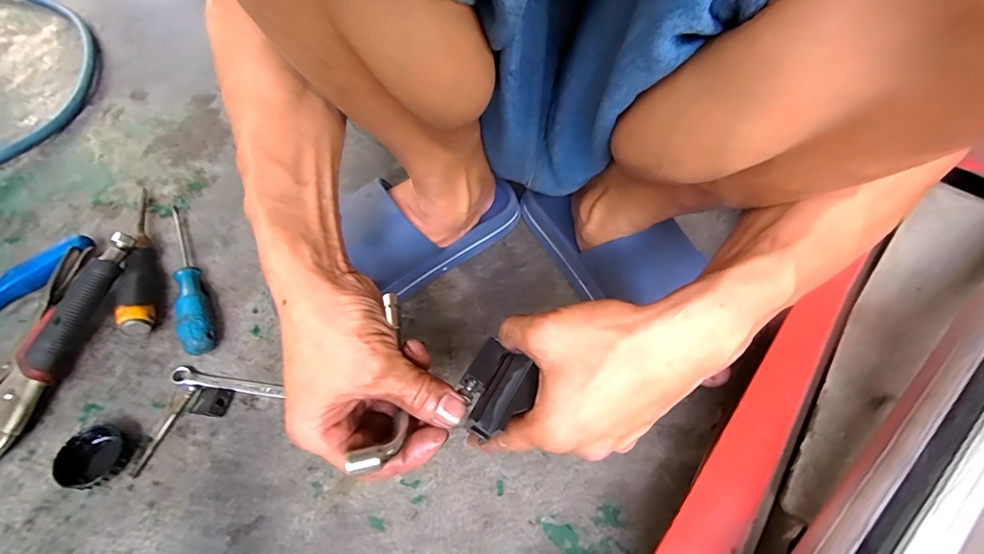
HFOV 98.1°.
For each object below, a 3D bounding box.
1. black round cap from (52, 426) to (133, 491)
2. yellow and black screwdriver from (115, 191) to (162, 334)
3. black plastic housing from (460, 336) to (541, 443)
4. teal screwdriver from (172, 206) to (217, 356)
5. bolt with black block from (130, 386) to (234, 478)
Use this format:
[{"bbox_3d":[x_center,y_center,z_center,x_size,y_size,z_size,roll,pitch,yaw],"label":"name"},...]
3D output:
[{"bbox_3d":[-0.315,0.144,0.338,0.044,0.017,0.044,2,55,-3],"label":"black round cap"},{"bbox_3d":[-0.365,-0.029,0.437,0.029,0.031,0.201,-21,59,-18],"label":"yellow and black screwdriver"},{"bbox_3d":[0.002,0.067,0.258,0.042,0.019,0.056,25,57,13],"label":"black plastic housing"},{"bbox_3d":[-0.309,-0.002,0.429,0.027,0.027,0.193,-25,60,-20],"label":"teal screwdriver"},{"bbox_3d":[-0.257,0.127,0.354,0.041,0.014,0.079,15,55,6],"label":"bolt with black block"}]

